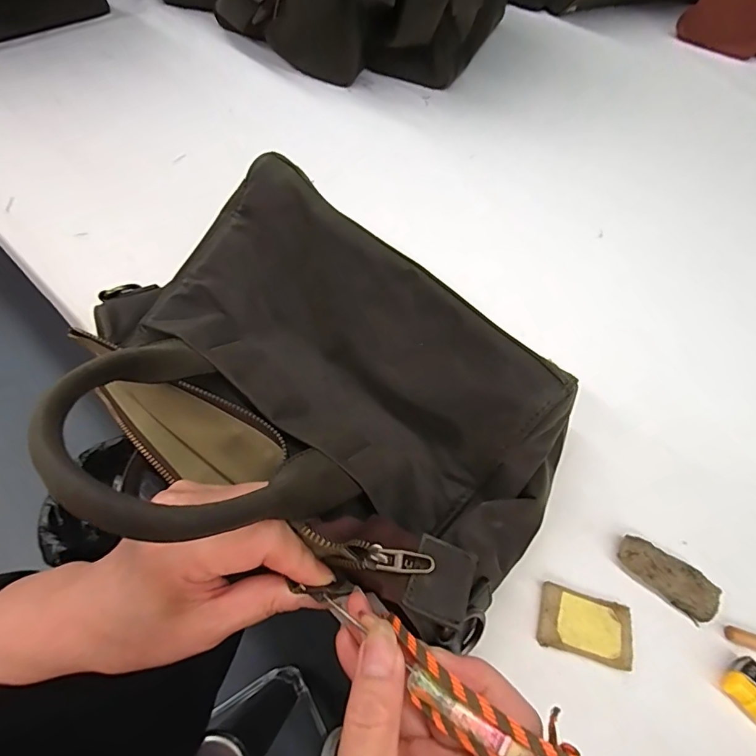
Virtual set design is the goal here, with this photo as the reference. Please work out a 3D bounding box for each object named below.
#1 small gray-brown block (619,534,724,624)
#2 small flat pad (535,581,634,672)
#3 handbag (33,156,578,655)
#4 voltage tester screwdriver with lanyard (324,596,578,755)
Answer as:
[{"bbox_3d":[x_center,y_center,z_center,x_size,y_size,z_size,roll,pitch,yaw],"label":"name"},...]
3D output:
[{"bbox_3d":[0.162,0.112,0.254,0.052,0.012,0.023,34,62,17],"label":"small gray-brown block"},{"bbox_3d":[0.110,0.132,0.239,0.047,0.009,0.030,15,58,6],"label":"small flat pad"},{"bbox_3d":[-0.041,0.005,0.230,0.184,0.098,0.270,-39,68,-24],"label":"handbag"},{"bbox_3d":[0.028,0.116,0.170,0.107,0.016,0.023,24,59,32],"label":"voltage tester screwdriver with lanyard"}]

